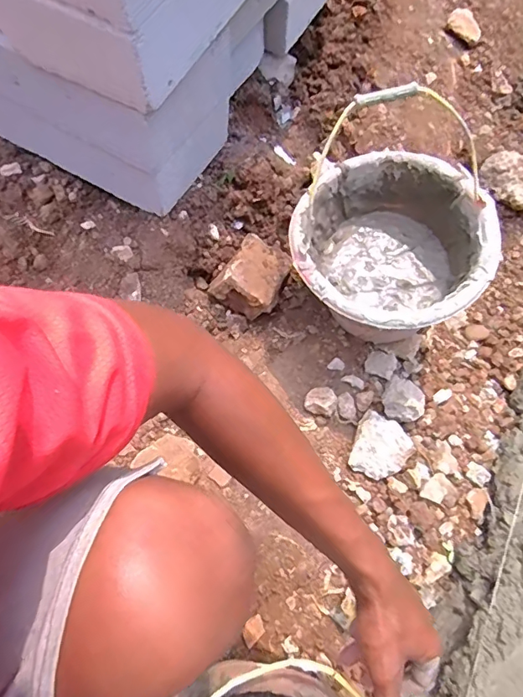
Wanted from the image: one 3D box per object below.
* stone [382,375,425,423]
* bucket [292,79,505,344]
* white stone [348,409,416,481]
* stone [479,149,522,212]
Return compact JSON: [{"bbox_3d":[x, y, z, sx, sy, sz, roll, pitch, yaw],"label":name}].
[{"bbox_3d":[0.231,0.076,0.755,0.067,0.045,0.080,25,68,8],"label":"stone"},{"bbox_3d":[0.179,-0.128,0.755,0.264,0.229,0.273,1,67,-2],"label":"bucket"},{"bbox_3d":[0.184,0.149,0.731,0.084,0.032,0.097,23,68,7],"label":"white stone"},{"bbox_3d":[0.475,-0.317,0.913,0.073,0.051,0.143,-11,68,-7],"label":"stone"}]

